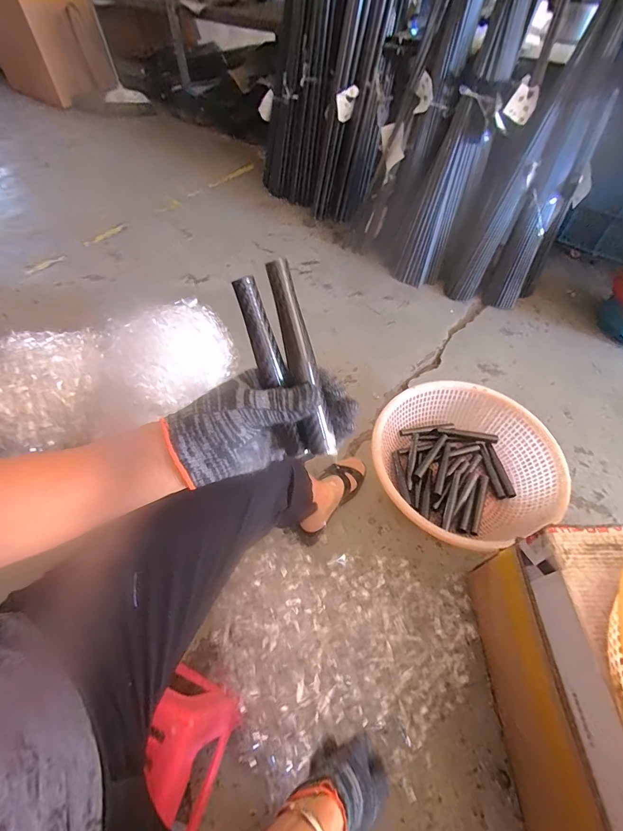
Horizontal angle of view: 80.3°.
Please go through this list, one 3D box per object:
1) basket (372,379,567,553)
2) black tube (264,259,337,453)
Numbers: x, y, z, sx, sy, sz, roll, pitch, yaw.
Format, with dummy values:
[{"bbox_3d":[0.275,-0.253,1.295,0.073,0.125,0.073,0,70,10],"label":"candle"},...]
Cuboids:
[{"bbox_3d":[0.344,0.123,0.861,0.391,0.149,0.388,1,55,-1],"label":"basket"},{"bbox_3d":[-0.008,-0.039,0.287,0.021,0.152,0.019,-16,17,-9],"label":"black tube"}]

